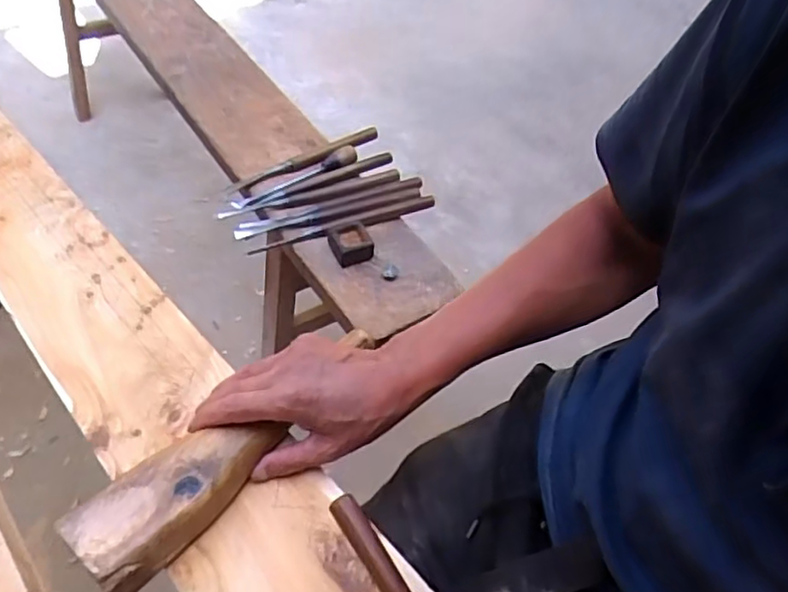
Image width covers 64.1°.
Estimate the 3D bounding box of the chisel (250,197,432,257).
[{"bbox_3d":[-0.063,-0.093,0.825,0.257,0.017,0.017,-18,56,-19],"label":"chisel"}]

